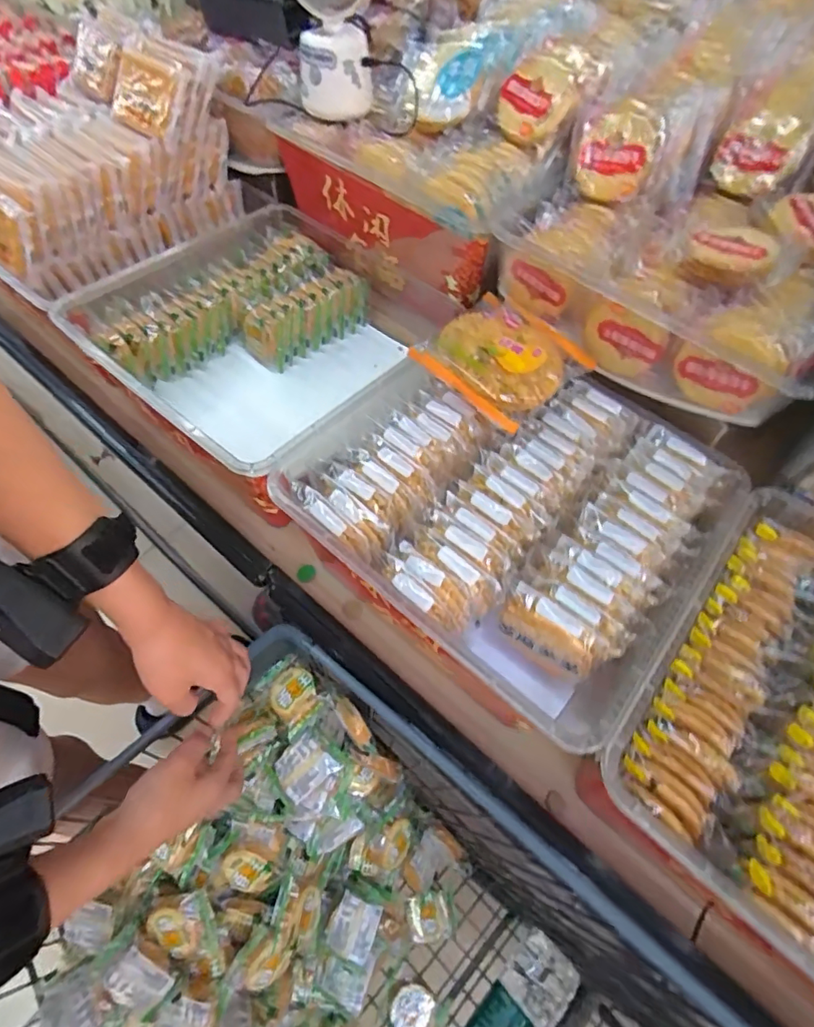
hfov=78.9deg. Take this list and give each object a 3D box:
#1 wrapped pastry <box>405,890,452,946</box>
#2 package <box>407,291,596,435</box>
[{"bbox_3d":[0.027,0.469,0.572,0.053,0.026,0.048,-2,60,-4],"label":"wrapped pastry"},{"bbox_3d":[0.088,-0.144,0.457,0.126,0.038,0.133,-34,67,-20],"label":"package"}]

